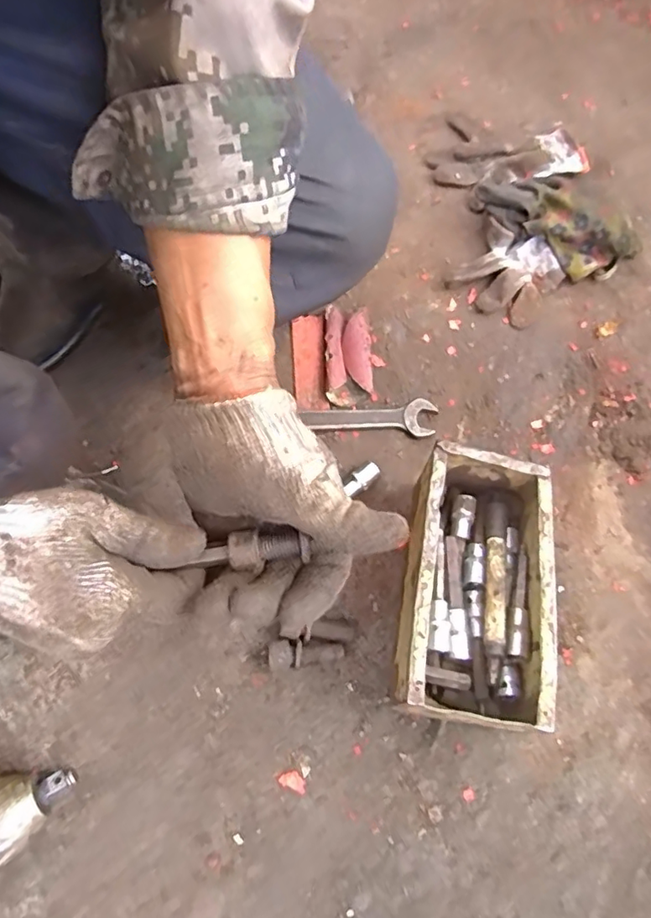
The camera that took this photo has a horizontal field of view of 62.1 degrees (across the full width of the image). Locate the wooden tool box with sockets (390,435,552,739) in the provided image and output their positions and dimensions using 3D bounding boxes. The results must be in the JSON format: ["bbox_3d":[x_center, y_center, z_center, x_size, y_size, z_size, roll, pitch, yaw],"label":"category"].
[{"bbox_3d":[0.121,0.101,0.443,0.105,0.086,0.205,11,66,2],"label":"wooden tool box with sockets"}]

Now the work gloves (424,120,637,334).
[{"bbox_3d":[0.234,-0.313,0.639,0.215,0.061,0.305,-12,69,-8],"label":"work gloves"}]

